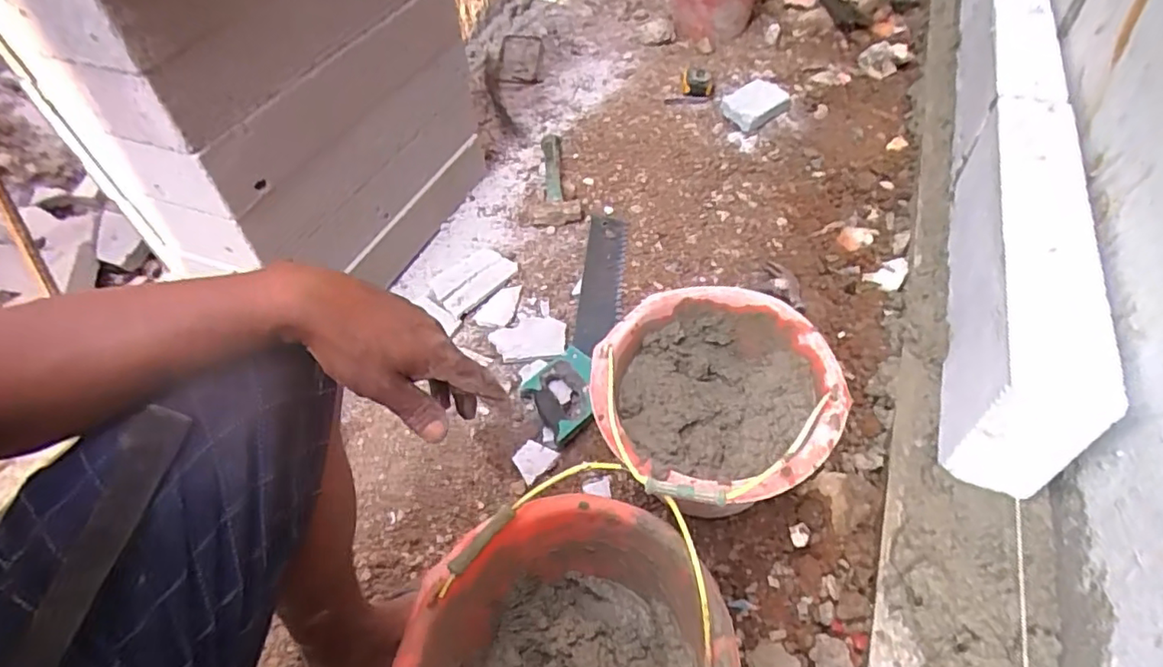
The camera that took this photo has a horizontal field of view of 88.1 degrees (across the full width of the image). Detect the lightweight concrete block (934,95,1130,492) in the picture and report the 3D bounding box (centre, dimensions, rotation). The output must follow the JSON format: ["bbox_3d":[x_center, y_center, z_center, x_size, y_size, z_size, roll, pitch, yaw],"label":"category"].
[{"bbox_3d":[0.614,-0.092,0.846,0.119,0.193,0.613,15,52,18],"label":"lightweight concrete block"}]

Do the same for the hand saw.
[{"bbox_3d":[0.009,-0.042,1.026,0.112,0.033,0.527,5,48,11],"label":"hand saw"}]

